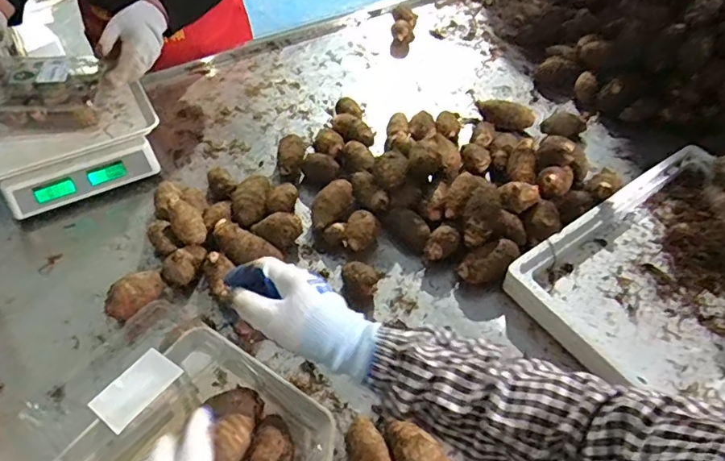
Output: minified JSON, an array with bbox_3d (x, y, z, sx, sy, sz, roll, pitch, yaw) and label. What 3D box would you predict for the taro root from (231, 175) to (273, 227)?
[{"bbox_3d":[-0.173,-0.039,0.830,0.064,0.050,0.079,-7,50,-7],"label":"taro root"}]

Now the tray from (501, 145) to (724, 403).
[{"bbox_3d":[0.459,0.050,0.747,0.460,0.044,0.289,-30,57,-24],"label":"tray"}]

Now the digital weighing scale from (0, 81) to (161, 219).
[{"bbox_3d":[-0.482,-0.140,0.873,0.277,0.105,0.202,-23,54,-19],"label":"digital weighing scale"}]

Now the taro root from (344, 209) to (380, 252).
[{"bbox_3d":[-0.001,0.004,0.802,0.046,0.051,0.056,7,50,4],"label":"taro root"}]

